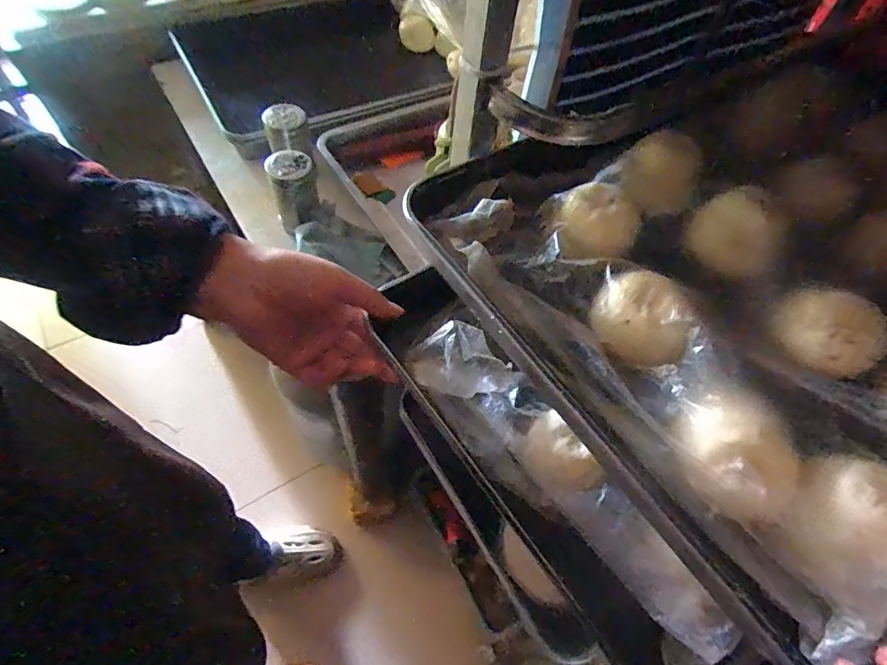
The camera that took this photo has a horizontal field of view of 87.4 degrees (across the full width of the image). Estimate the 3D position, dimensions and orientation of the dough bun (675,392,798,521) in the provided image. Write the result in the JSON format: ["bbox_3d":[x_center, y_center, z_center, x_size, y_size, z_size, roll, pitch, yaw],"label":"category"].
[{"bbox_3d":[0.165,0.068,0.263,0.059,0.030,0.053,25,59,11],"label":"dough bun"}]

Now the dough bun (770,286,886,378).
[{"bbox_3d":[0.270,-0.002,0.323,0.065,0.029,0.065,-27,64,-20],"label":"dough bun"}]

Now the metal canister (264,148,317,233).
[{"bbox_3d":[-0.218,-0.210,0.677,0.060,0.088,0.070,39,63,19],"label":"metal canister"}]

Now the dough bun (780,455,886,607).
[{"bbox_3d":[0.215,0.100,0.243,0.068,0.033,0.061,-31,65,-22],"label":"dough bun"}]

